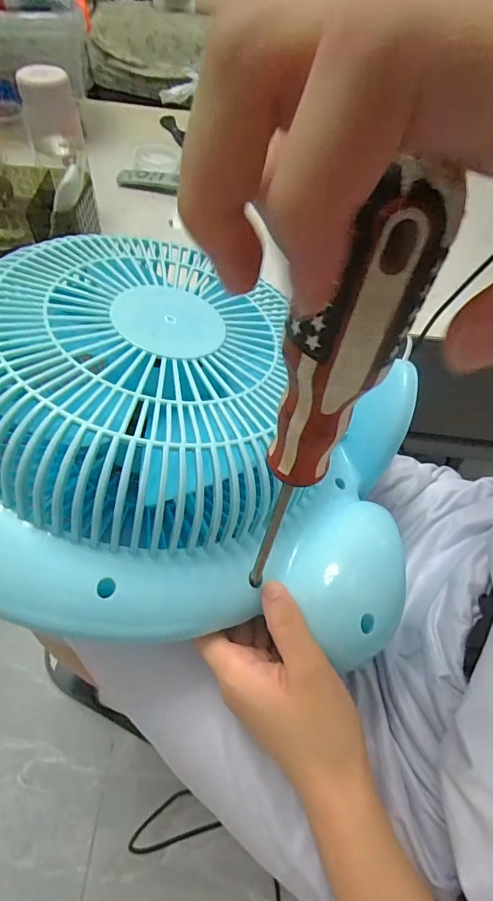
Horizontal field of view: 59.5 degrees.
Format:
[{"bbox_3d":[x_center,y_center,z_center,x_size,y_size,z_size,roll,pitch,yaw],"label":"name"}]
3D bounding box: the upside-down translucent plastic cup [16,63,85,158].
[{"bbox_3d":[-0.270,-0.465,0.601,0.069,0.099,0.059,-14,58,-14],"label":"upside-down translucent plastic cup"}]

